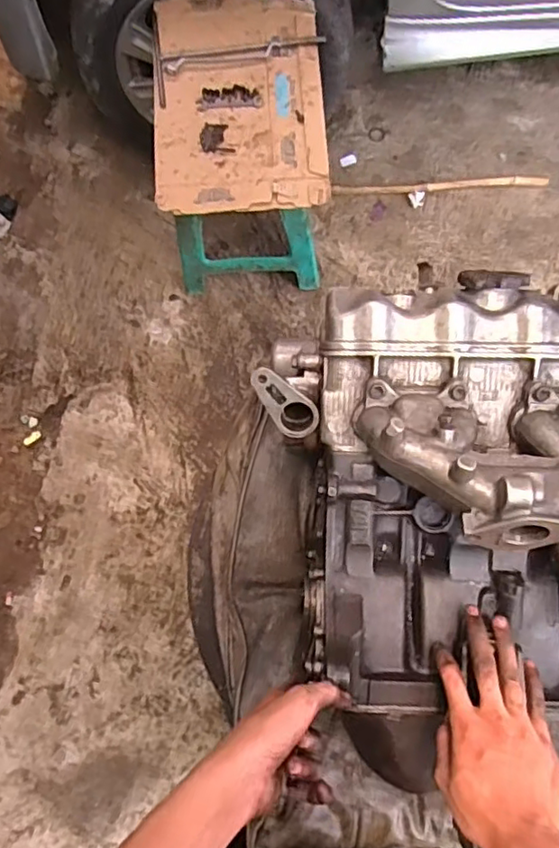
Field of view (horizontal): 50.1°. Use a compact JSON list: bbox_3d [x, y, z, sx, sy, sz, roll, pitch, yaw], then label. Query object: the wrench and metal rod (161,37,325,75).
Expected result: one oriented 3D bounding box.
[{"bbox_3d":[-0.062,-0.651,1.050,0.281,0.008,0.037,-11,76,2],"label":"wrench and metal rod"}]

